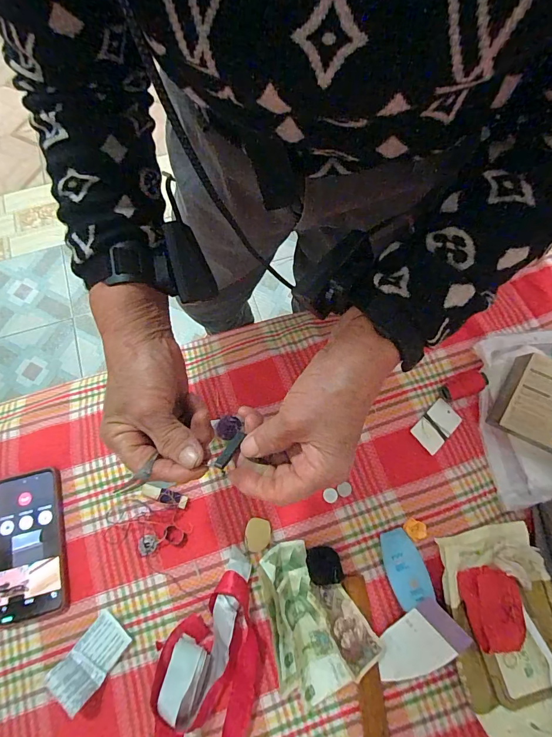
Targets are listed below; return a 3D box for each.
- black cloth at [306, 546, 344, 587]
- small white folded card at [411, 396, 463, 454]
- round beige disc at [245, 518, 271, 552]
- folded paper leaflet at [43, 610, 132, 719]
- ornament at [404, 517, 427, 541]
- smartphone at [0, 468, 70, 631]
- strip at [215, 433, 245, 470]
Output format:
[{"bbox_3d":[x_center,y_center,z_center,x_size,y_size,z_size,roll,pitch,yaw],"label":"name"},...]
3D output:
[{"bbox_3d":[0.055,0.231,0.421,0.037,0.013,0.042,-14,72,-5],"label":"black cloth"},{"bbox_3d":[0.212,0.074,0.477,0.041,0.008,0.070,45,67,6],"label":"small white folded card"},{"bbox_3d":[-0.022,0.202,0.440,0.030,0.004,0.037,7,72,2],"label":"round beige disc"},{"bbox_3d":[-0.202,0.315,0.391,0.051,0.031,0.077,38,76,12],"label":"folded paper leaflet"},{"bbox_3d":[0.167,0.194,0.437,0.025,0.010,0.022,39,76,12],"label":"ornament"},{"bbox_3d":[-0.295,0.210,0.432,0.081,0.008,0.164,-14,72,-5],"label":"smartphone"},{"bbox_3d":[-0.036,0.064,0.283,0.008,0.004,0.033,30,52,6],"label":"strip"}]

